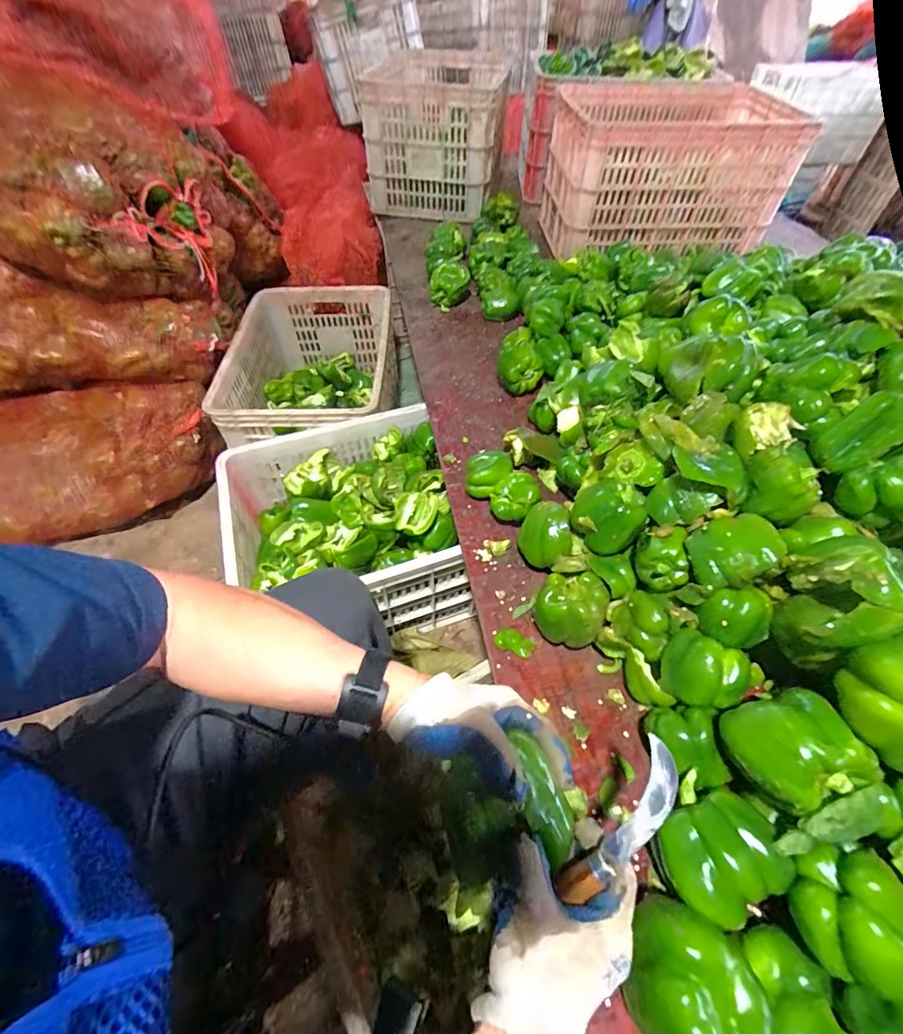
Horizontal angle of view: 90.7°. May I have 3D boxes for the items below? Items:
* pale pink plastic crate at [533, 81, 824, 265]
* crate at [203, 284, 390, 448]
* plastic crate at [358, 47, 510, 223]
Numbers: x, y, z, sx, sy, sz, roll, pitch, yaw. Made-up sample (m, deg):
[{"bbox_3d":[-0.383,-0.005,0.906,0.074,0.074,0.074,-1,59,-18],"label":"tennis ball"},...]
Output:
[{"bbox_3d":[0.493,-0.834,1.074,0.495,0.237,0.356,2,54,0],"label":"pale pink plastic crate"},{"bbox_3d":[-0.342,-0.350,1.135,0.372,0.233,0.521,-1,54,-2],"label":"crate"},{"bbox_3d":[-0.031,-1.129,1.308,0.380,0.271,0.531,6,54,3],"label":"plastic crate"}]

